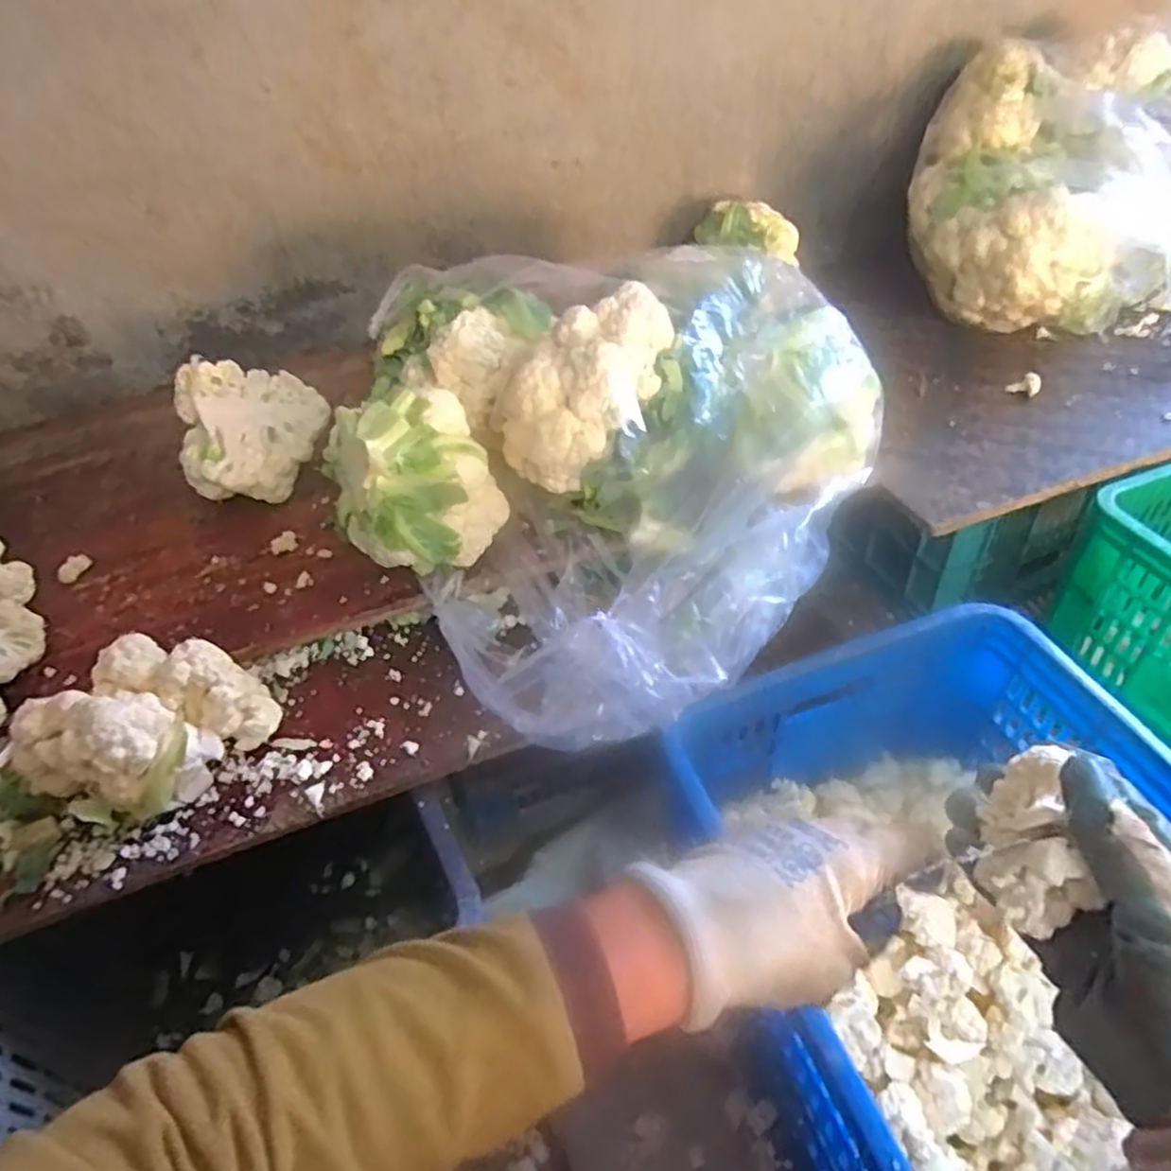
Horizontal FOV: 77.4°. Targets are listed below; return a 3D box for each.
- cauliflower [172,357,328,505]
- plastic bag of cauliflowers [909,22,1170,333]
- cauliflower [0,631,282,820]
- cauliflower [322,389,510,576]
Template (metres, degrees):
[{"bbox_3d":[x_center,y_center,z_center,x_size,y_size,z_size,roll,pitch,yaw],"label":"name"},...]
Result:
[{"bbox_3d":[-0.365,-0.162,0.781,0.141,0.106,0.161,4,46,12],"label":"cauliflower"},{"bbox_3d":[0.719,-0.545,0.996,0.501,0.234,0.473,12,48,18],"label":"plastic bag of cauliflowers"},{"bbox_3d":[-0.337,0.104,0.545,0.154,0.094,0.125,10,47,16],"label":"cauliflower"},{"bbox_3d":[-0.153,-0.084,0.653,0.137,0.153,0.138,-21,46,-13],"label":"cauliflower"}]

